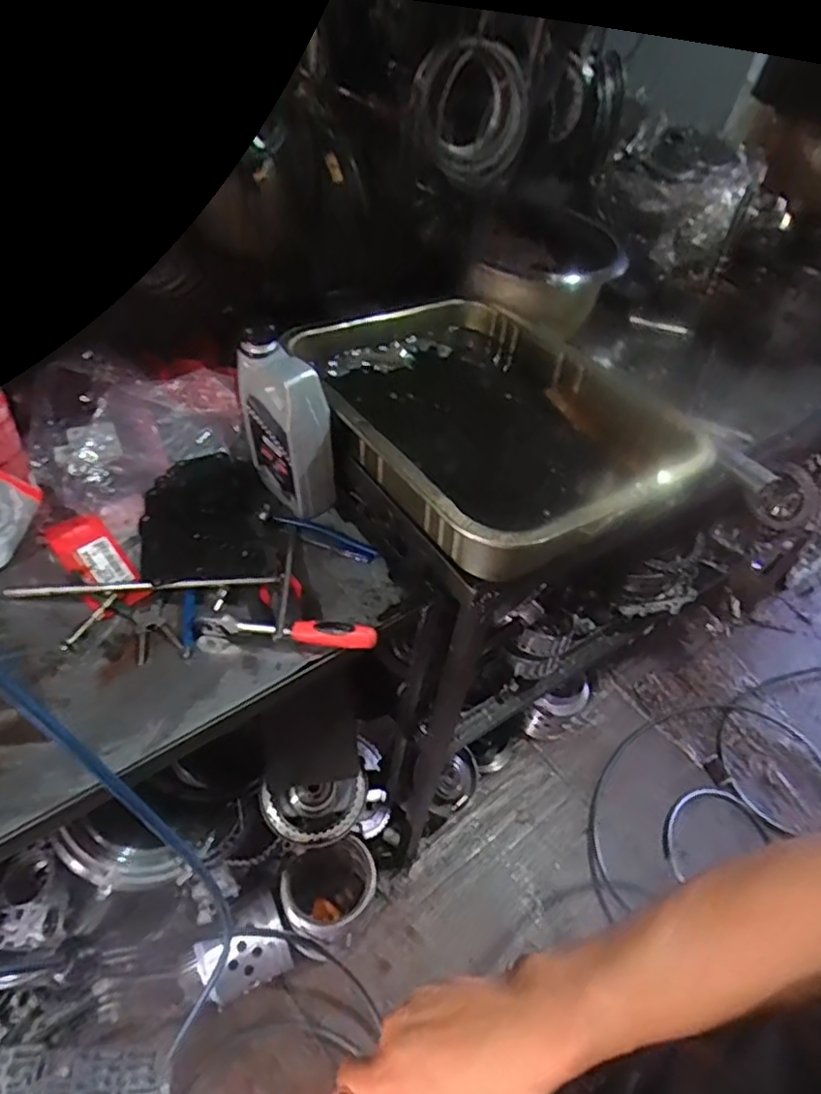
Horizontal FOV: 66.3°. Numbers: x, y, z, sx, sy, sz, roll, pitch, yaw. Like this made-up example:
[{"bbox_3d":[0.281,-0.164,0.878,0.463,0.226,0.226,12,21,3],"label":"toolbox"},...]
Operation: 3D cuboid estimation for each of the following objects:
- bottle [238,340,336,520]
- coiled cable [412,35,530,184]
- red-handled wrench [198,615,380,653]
[{"bbox_3d":[-0.149,-0.140,0.757,0.118,0.202,0.056,39,55,24],"label":"bottle"},{"bbox_3d":[0.080,-0.580,0.838,0.170,0.161,0.051,9,27,-26],"label":"coiled cable"},{"bbox_3d":[-0.134,0.092,0.660,0.198,0.032,0.023,-1,48,12],"label":"red-handled wrench"}]

